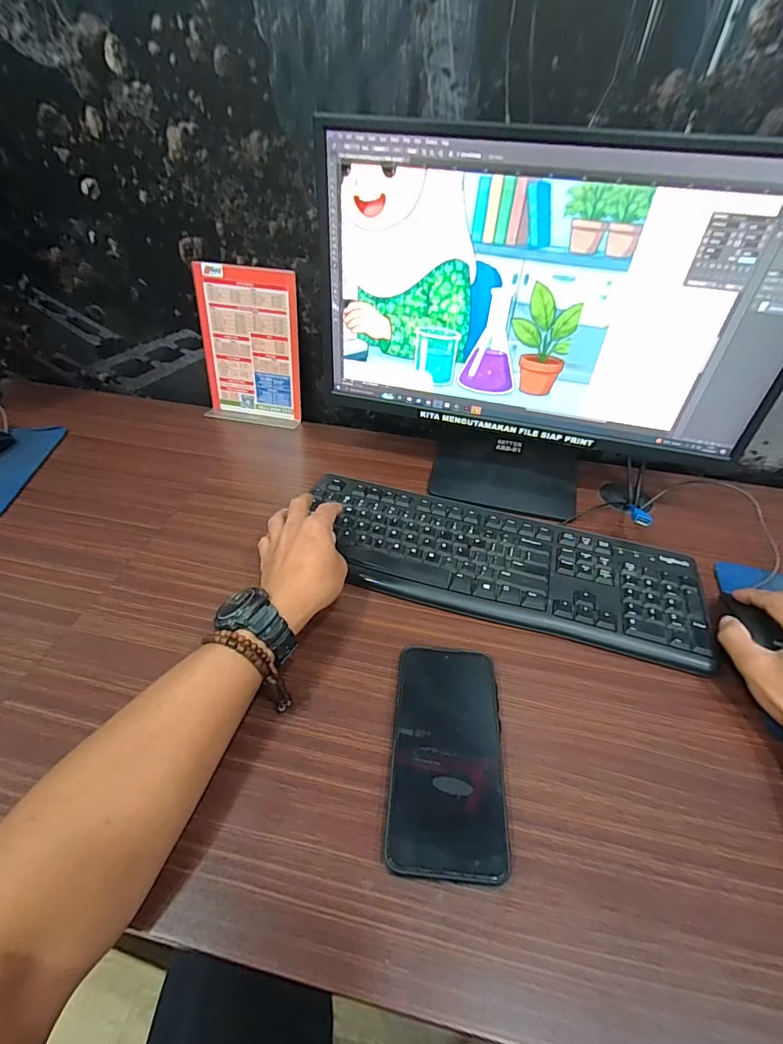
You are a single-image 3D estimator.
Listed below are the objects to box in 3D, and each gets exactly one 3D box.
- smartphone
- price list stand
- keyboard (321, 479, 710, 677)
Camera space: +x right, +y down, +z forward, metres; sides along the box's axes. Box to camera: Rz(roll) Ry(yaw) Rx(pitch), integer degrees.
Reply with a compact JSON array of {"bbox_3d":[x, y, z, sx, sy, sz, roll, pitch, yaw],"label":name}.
[{"bbox_3d":[0.042,0.163,0.334,0.079,0.014,0.159,3,41,5],"label":"smartphone"},{"bbox_3d":[-0.211,-0.255,0.669,0.146,0.210,0.046,9,41,7],"label":"price list stand"},{"bbox_3d":[0.104,0.039,0.486,0.415,0.021,0.156,16,42,14],"label":"keyboard"}]

